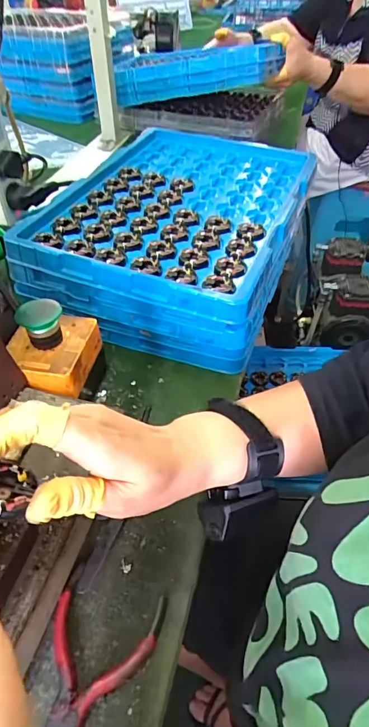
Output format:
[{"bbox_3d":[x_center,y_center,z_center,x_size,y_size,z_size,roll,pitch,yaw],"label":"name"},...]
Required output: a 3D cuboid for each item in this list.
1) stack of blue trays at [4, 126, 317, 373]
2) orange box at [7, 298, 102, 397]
[{"bbox_3d":[-0.001,-0.179,0.556,0.272,0.100,0.378,15,49,14],"label":"stack of blue trays"},{"bbox_3d":[-0.121,-0.022,0.382,0.072,0.059,0.080,13,48,13],"label":"orange box"}]

